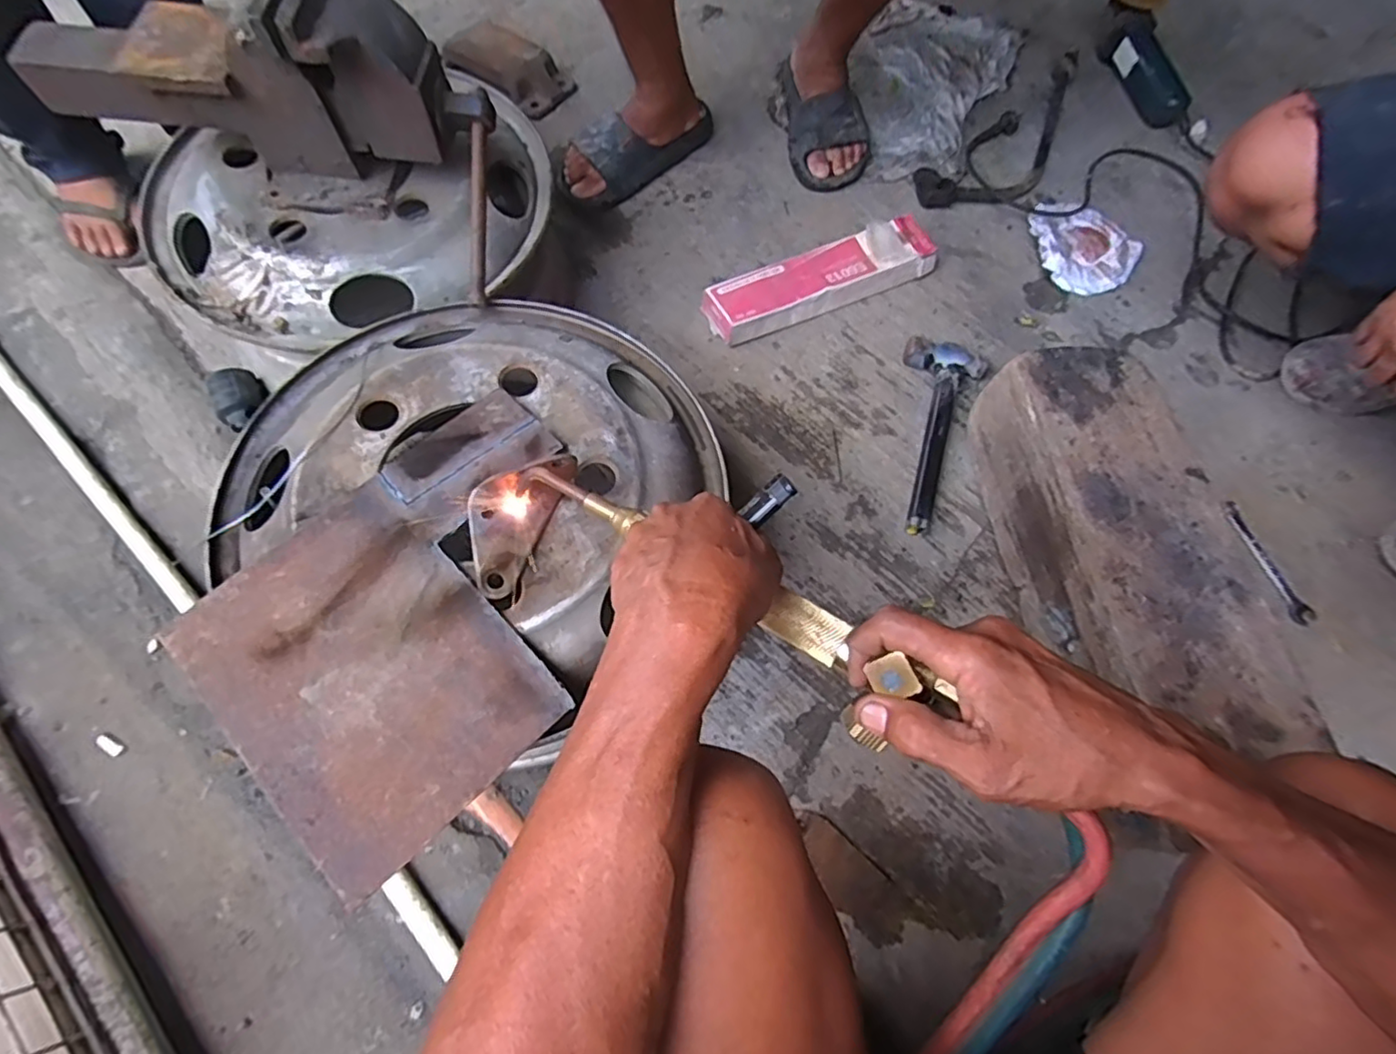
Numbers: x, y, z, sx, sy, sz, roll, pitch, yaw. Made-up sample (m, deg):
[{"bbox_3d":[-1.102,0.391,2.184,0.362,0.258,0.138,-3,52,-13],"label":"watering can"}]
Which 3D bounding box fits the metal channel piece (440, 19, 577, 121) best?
[{"bbox_3d":[-0.316,-0.758,1.041,0.211,0.049,0.111,35,69,12],"label":"metal channel piece"}]

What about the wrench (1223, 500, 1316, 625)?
[{"bbox_3d":[0.692,0.040,0.768,0.027,0.010,0.160,-16,68,-9],"label":"wrench"}]

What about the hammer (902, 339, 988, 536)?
[{"bbox_3d":[0.280,-0.127,0.798,0.107,0.035,0.279,24,67,8],"label":"hammer"}]

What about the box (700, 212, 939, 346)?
[{"bbox_3d":[0.175,-0.345,0.883,0.349,0.047,0.088,-25,70,-13],"label":"box"}]

